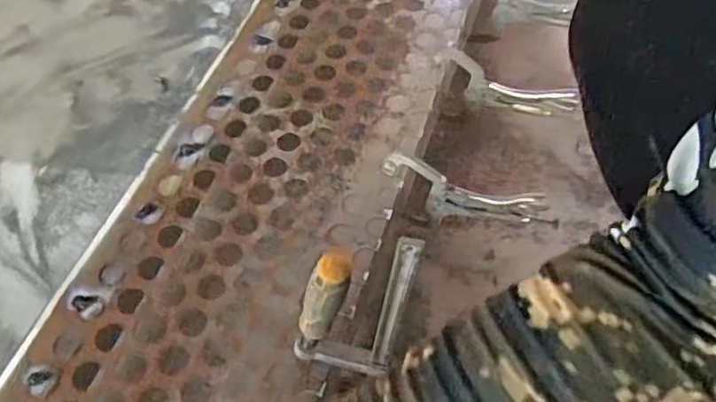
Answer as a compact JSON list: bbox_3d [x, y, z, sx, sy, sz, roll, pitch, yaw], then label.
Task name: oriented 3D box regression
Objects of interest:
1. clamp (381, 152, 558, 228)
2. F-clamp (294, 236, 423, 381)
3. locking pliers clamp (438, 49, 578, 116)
[{"bbox_3d":[0.102,-0.005,0.588,0.165,0.058,0.016,19,59,14],"label":"clamp"},{"bbox_3d":[-0.006,0.076,0.420,0.077,0.190,0.026,16,58,13],"label":"F-clamp"},{"bbox_3d":[0.155,-0.121,0.670,0.155,0.050,0.025,23,60,17],"label":"locking pliers clamp"}]

